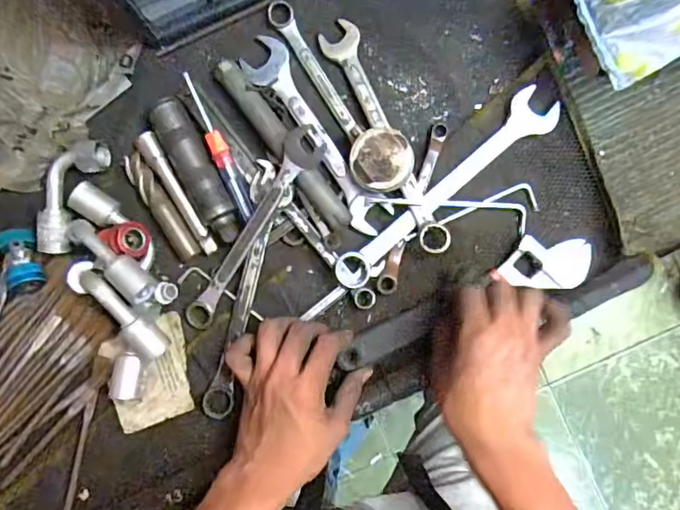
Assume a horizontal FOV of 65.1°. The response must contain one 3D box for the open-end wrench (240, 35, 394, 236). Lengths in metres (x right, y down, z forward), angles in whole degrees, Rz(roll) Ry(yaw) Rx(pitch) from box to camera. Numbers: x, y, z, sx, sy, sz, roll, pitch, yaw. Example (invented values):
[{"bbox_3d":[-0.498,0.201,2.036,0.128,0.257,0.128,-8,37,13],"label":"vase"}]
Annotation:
[{"bbox_3d":[-0.020,-0.108,0.482,0.041,0.014,0.198,-36,90,-2],"label":"open-end wrench"}]

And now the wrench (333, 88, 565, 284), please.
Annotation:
[{"bbox_3d":[0.095,-0.058,0.478,0.246,0.008,0.039,-42,90,-2],"label":"wrench"}]

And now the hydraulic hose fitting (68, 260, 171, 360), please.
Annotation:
[{"bbox_3d":[-0.188,0.048,0.454,0.104,0.038,0.026,43,88,0],"label":"hydraulic hose fitting"}]

